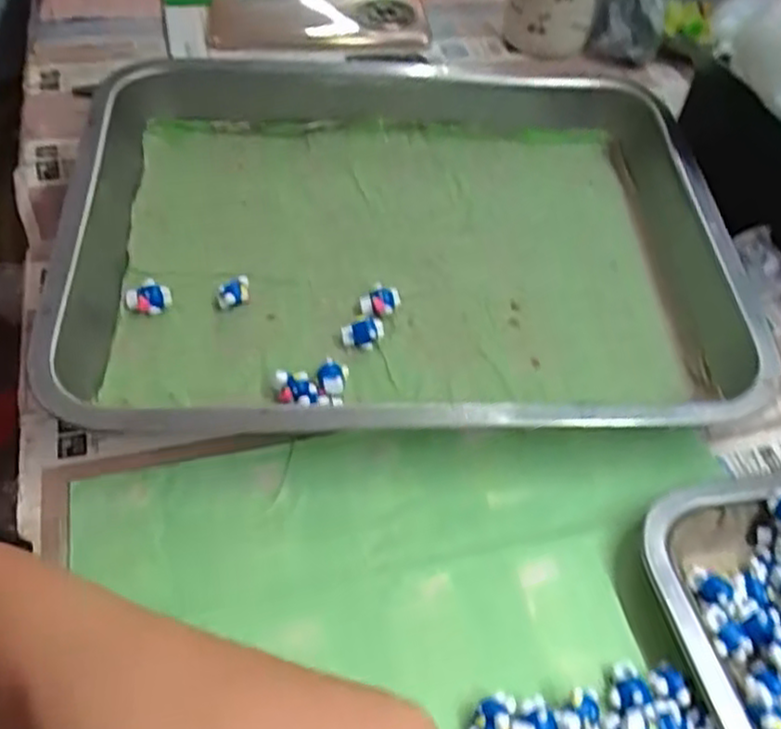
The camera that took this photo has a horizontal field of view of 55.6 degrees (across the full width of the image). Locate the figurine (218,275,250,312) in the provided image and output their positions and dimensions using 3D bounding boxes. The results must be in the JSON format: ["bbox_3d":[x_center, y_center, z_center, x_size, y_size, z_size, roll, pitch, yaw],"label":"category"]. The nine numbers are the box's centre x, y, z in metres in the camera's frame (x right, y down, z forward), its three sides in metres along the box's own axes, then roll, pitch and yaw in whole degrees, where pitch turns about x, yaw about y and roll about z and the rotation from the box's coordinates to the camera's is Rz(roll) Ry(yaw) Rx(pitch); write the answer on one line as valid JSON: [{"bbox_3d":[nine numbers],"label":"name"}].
[{"bbox_3d":[-0.082,-0.037,0.386,0.017,0.014,0.013,-10,51,-13],"label":"figurine"}]

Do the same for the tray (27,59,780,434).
[{"bbox_3d":[0.002,-0.073,0.408,0.338,0.047,0.278,2,49,-3],"label":"tray"}]

